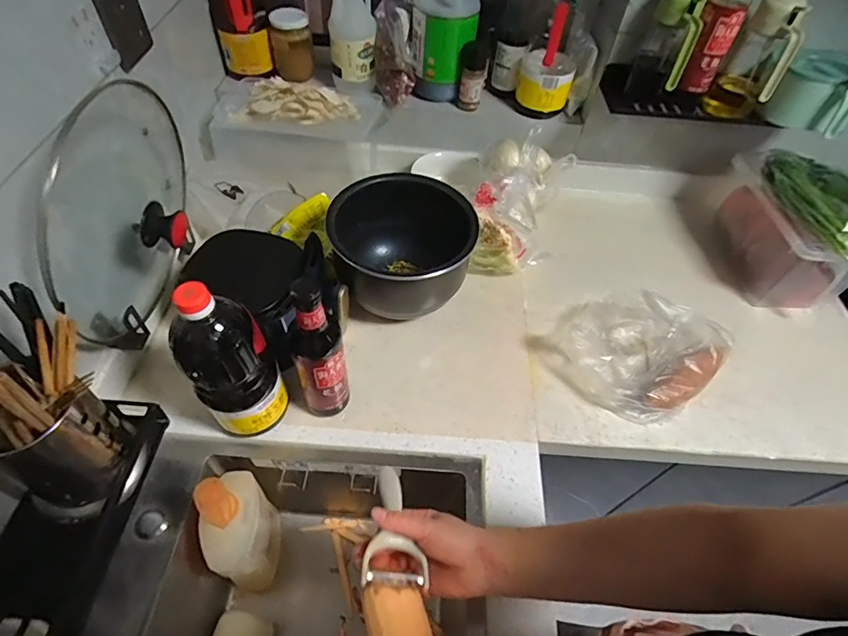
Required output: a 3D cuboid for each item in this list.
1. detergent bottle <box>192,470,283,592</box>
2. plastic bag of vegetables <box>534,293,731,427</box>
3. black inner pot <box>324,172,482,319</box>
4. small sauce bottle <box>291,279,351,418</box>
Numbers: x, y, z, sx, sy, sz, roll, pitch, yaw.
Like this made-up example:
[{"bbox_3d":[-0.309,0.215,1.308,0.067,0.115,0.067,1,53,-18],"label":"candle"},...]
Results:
[{"bbox_3d":[-0.237,0.276,0.619,0.052,0.279,0.118,4,52,-2],"label":"detergent bottle"},{"bbox_3d":[0.337,0.032,0.741,0.253,0.085,0.230,-34,62,-27],"label":"plastic bag of vegetables"},{"bbox_3d":[-0.039,-0.114,0.769,0.215,0.153,0.228,2,52,-3],"label":"black inner pot"},{"bbox_3d":[-0.130,0.048,0.587,0.066,0.247,0.057,-6,53,-10],"label":"small sauce bottle"}]

